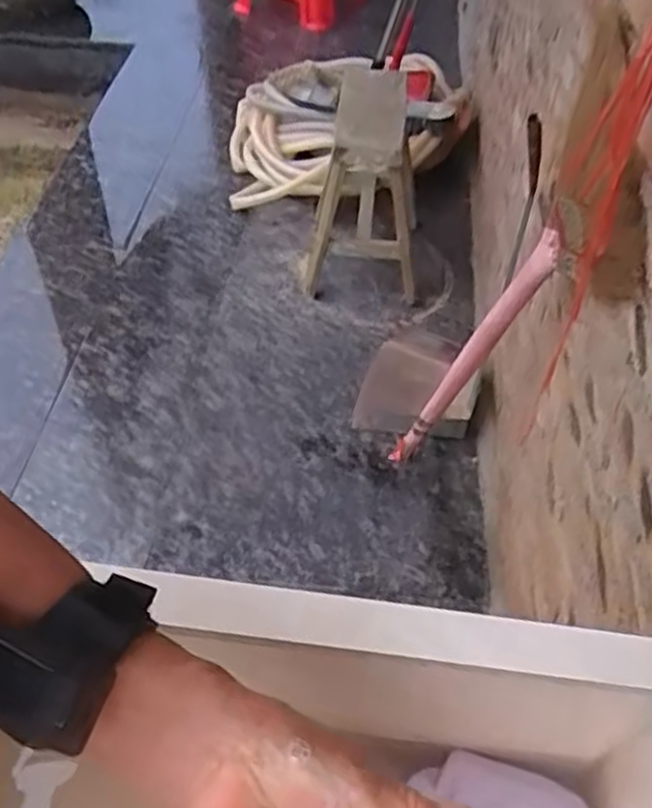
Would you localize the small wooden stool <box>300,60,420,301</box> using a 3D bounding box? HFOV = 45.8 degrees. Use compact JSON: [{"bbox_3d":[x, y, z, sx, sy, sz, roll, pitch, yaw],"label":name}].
[{"bbox_3d":[0.069,-0.385,1.387,0.199,0.393,0.228,5,48,4],"label":"small wooden stool"}]

